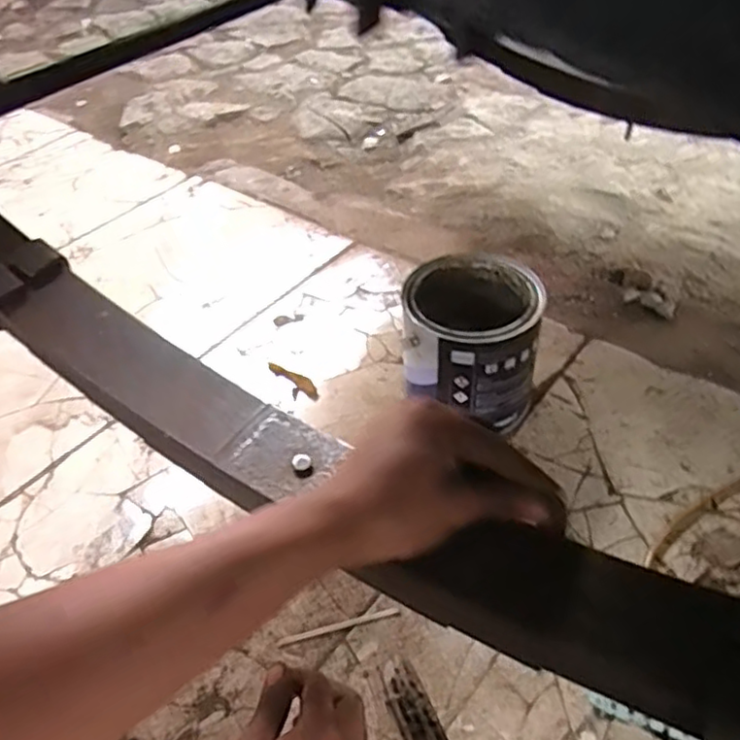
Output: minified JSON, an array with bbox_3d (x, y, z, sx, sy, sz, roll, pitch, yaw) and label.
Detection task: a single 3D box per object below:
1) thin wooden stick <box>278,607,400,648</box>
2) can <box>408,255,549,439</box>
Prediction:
[{"bbox_3d":[-0.030,0.243,0.629,0.116,0.004,0.010,-12,45,-6],"label":"thin wooden stick"},{"bbox_3d":[0.116,-0.024,0.759,0.144,0.158,0.143,-3,45,3],"label":"can"}]

